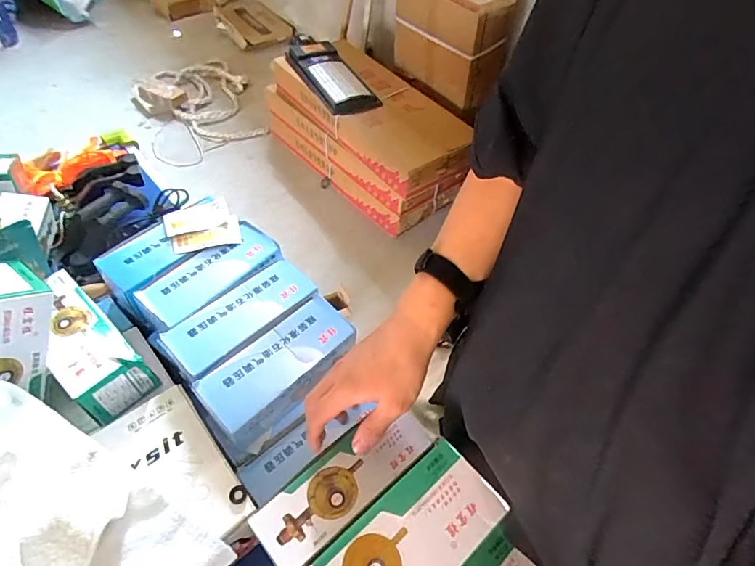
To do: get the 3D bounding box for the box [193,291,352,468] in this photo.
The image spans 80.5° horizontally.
[{"bbox_3d":[-0.116,0.110,0.533,0.080,0.082,0.182,37,58,23],"label":"box"}]

